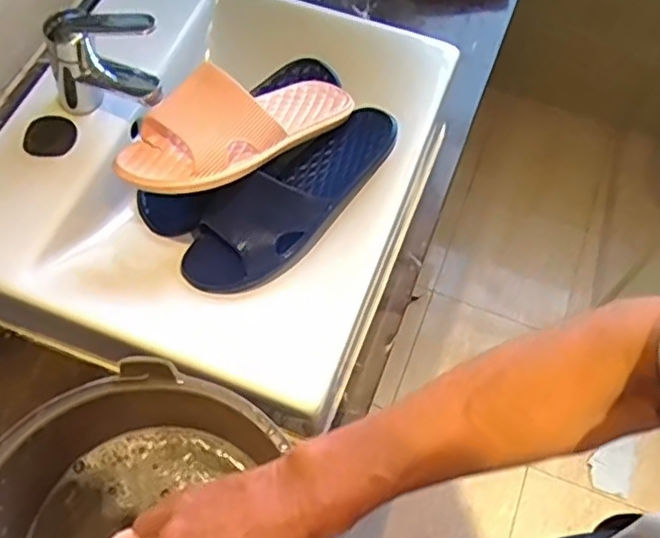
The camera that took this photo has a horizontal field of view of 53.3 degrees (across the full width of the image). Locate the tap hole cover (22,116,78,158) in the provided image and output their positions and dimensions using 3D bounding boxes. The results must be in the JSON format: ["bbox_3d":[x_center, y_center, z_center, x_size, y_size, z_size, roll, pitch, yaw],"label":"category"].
[{"bbox_3d":[-0.287,-0.136,0.673,0.053,0.010,0.043,3,63,1],"label":"tap hole cover"}]

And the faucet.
[{"bbox_3d":[-0.218,-0.191,0.637,0.109,0.097,0.055,0,63,-1],"label":"faucet"}]

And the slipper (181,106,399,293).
[{"bbox_3d":[-0.035,-0.072,0.668,0.256,0.072,0.100,-36,69,-17],"label":"slipper"}]

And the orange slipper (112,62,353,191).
[{"bbox_3d":[-0.080,-0.149,0.630,0.246,0.073,0.096,-27,66,-28],"label":"orange slipper"}]

